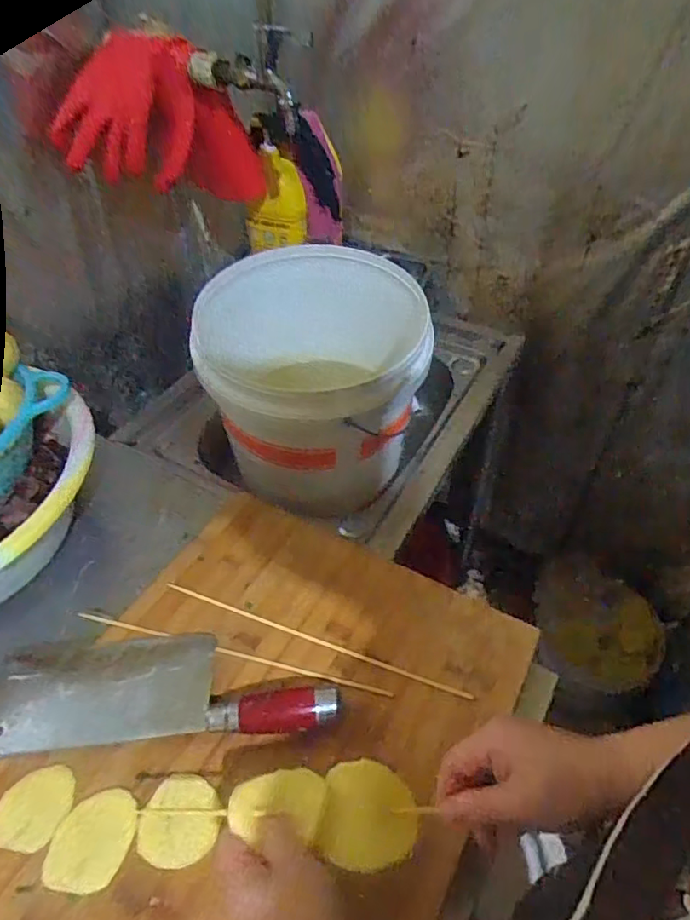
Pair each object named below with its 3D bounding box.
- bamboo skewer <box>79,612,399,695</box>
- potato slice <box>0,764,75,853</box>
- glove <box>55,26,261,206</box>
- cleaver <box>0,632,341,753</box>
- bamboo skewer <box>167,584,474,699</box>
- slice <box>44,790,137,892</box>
[{"bbox_3d":[-0.108,0.173,0.520,0.304,0.004,0.008,11,45,12],"label":"bamboo skewer"},{"bbox_3d":[-0.237,0.262,0.434,0.053,0.004,0.056,7,44,9],"label":"potato slice"},{"bbox_3d":[-0.266,-0.475,0.811,0.195,0.201,0.156,16,46,17],"label":"glove"},{"bbox_3d":[-0.160,0.186,0.488,0.295,0.031,0.096,-2,44,-1],"label":"cleaver"},{"bbox_3d":[-0.035,0.163,0.528,0.303,0.004,0.008,15,46,16],"label":"bamboo skewer"},{"bbox_3d":[-0.184,0.276,0.419,0.056,0.004,0.064,7,44,9],"label":"slice"}]

